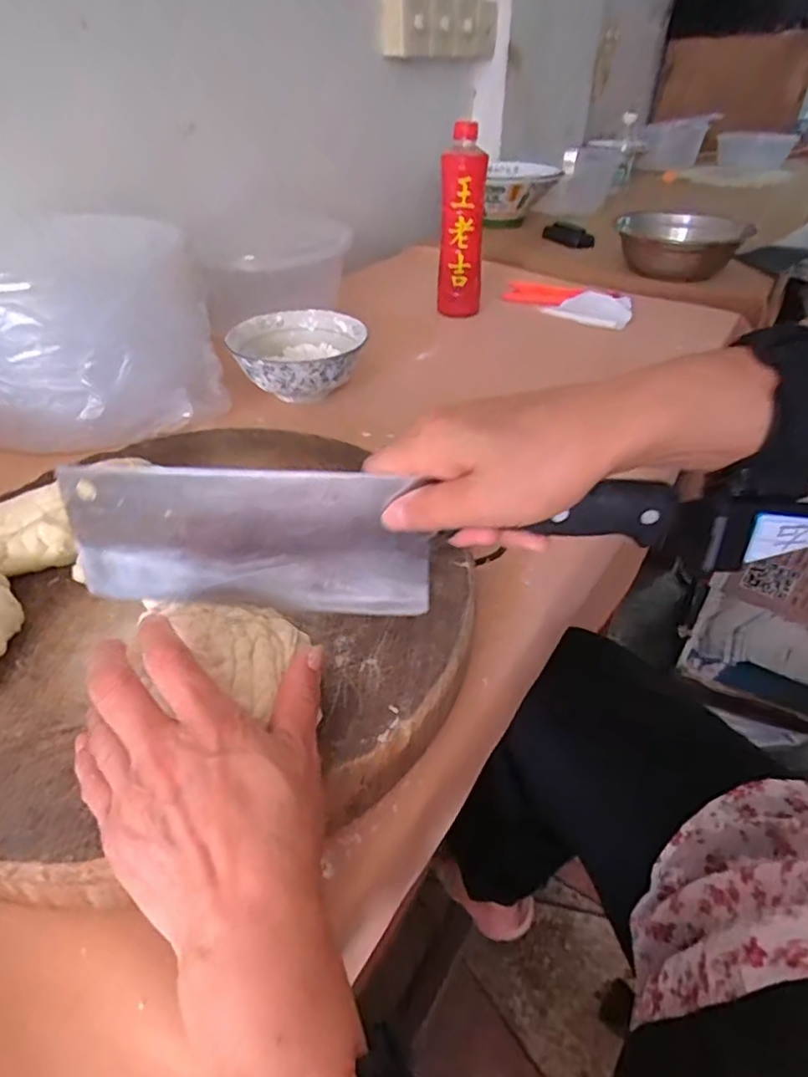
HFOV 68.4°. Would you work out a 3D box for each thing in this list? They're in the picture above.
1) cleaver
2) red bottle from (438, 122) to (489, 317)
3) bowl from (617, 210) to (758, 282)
[{"bbox_3d":[-0.021,0.002,0.297,0.287,0.084,0.014,-1,39,4],"label":"cleaver"},{"bbox_3d":[0.079,-0.419,0.801,0.059,0.224,0.062,2,39,2],"label":"red bottle"},{"bbox_3d":[0.445,-0.472,0.964,0.185,0.072,0.231,22,44,24],"label":"bowl"}]

